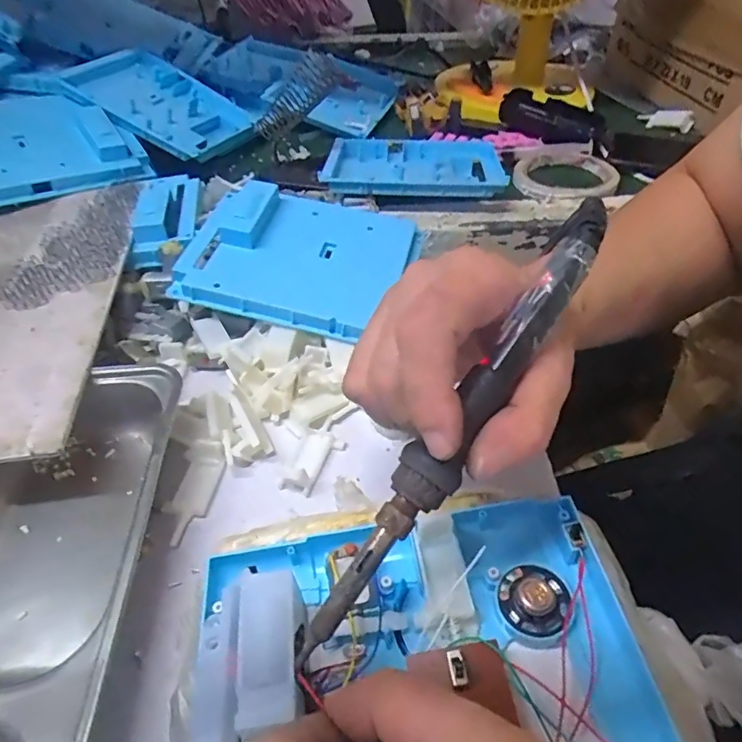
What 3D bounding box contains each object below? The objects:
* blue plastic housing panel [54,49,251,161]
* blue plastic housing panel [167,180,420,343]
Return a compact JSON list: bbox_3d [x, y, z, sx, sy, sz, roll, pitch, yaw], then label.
[{"bbox_3d":[-0.211,-0.280,0.560,0.153,0.017,0.141,35,41,-1],"label":"blue plastic housing panel"},{"bbox_3d":[-0.051,-0.081,0.398,0.147,0.033,0.122,20,59,-5],"label":"blue plastic housing panel"}]

